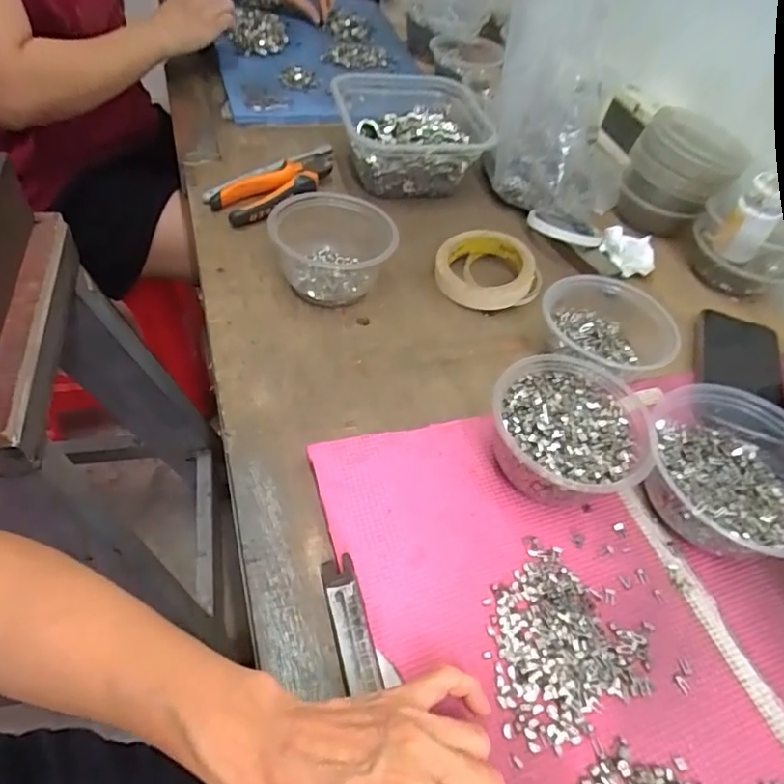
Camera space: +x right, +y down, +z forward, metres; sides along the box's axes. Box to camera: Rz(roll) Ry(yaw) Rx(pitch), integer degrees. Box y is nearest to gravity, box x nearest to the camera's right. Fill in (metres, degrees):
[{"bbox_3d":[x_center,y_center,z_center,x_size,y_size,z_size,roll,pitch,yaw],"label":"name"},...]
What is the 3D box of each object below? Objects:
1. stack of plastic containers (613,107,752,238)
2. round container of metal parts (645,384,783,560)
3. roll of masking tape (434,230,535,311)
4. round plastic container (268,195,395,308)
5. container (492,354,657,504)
[{"bbox_3d":[0.333,-0.251,0.655,0.114,0.114,0.099,34,53,18],"label":"stack of plastic containers"},{"bbox_3d":[0.256,0.058,0.415,0.130,0.054,0.140,5,51,-6],"label":"round container of metal parts"},{"bbox_3d":[0.096,-0.127,0.575,0.094,0.027,0.102,5,51,-6],"label":"roll of masking tape"},{"bbox_3d":[-0.055,-0.136,0.535,0.107,0.065,0.118,-16,55,-21],"label":"round plastic container"},{"bbox_3d":[0.130,0.030,0.418,0.109,0.056,0.116,5,51,-6],"label":"container"}]

